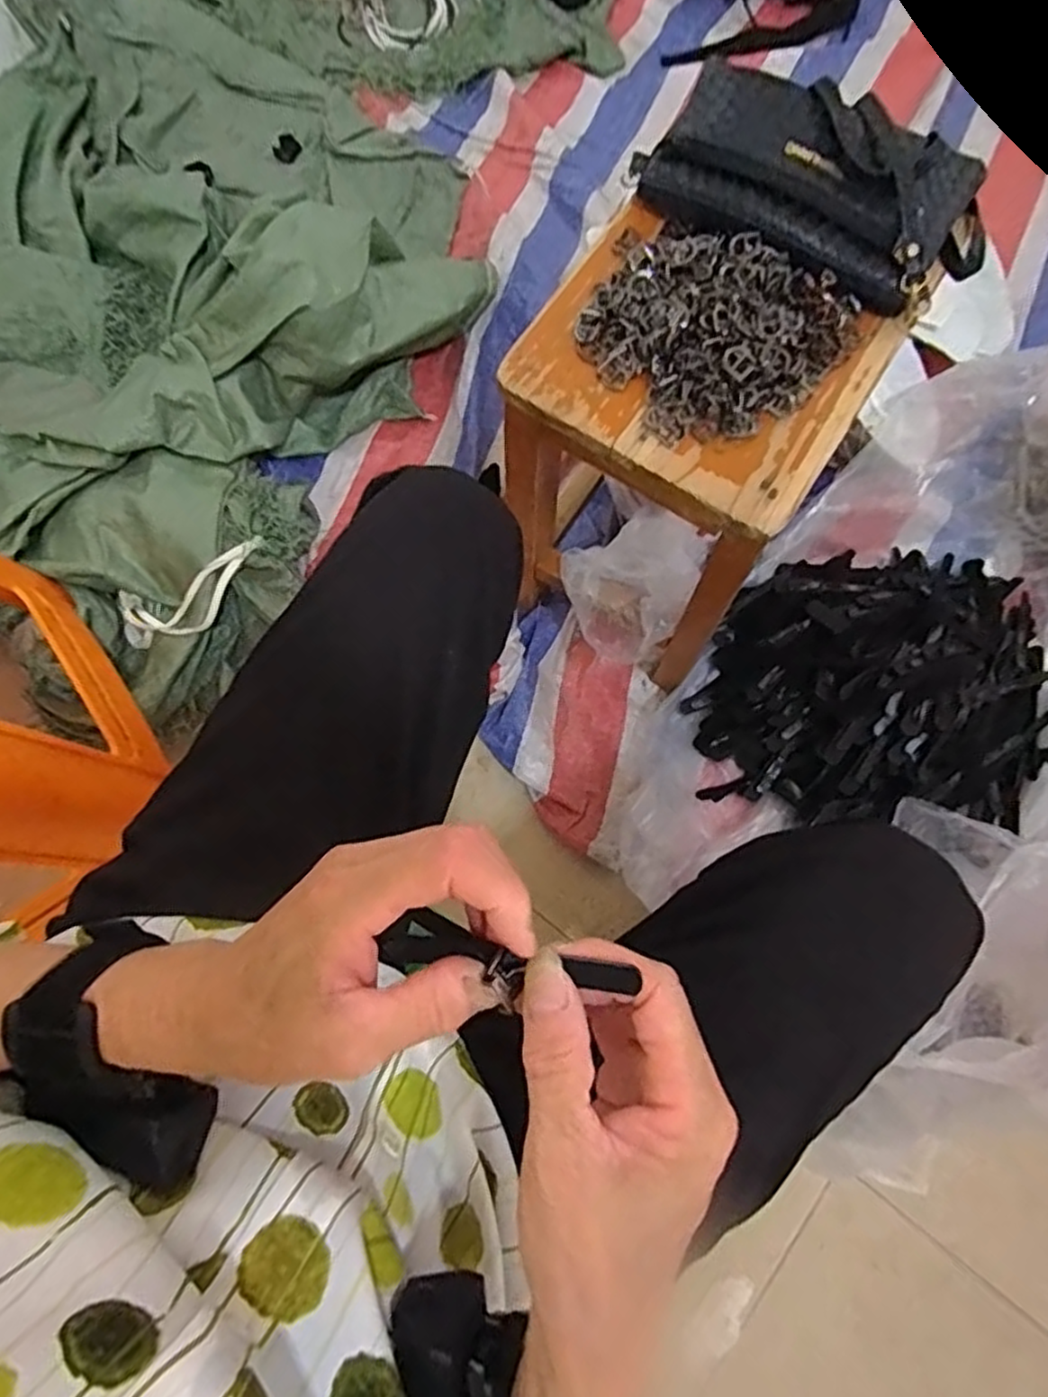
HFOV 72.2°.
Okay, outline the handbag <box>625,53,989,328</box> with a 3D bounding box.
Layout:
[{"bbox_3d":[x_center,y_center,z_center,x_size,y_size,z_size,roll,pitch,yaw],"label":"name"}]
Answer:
[{"bbox_3d":[0.206,-0.355,0.503,0.237,0.049,0.111,27,76,7],"label":"handbag"}]

